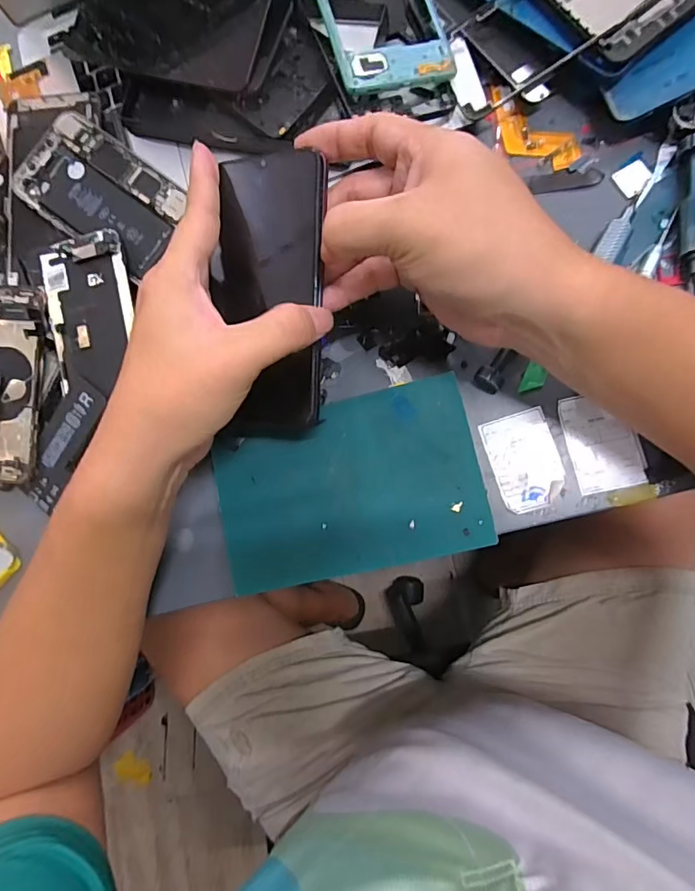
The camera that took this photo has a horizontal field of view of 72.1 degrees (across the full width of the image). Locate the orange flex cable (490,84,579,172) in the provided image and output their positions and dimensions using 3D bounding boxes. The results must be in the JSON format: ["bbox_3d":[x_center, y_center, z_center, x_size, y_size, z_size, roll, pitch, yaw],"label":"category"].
[{"bbox_3d":[0.120,-0.209,0.322,0.074,0.007,0.032,40,90,13],"label":"orange flex cable"}]

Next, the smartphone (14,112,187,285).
[{"bbox_3d":[-0.177,-0.181,0.341,0.120,0.008,0.072,36,89,13],"label":"smartphone"}]

